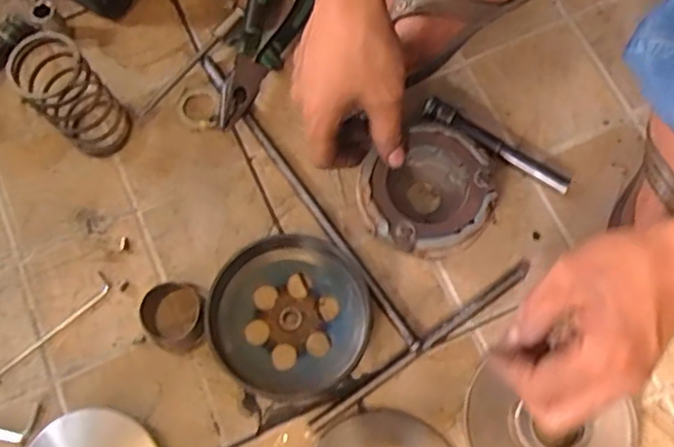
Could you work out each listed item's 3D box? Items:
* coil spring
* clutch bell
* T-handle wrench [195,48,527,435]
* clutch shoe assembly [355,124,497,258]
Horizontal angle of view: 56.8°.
[{"bbox_3d":[-0.202,-0.095,0.480,0.055,0.100,0.051,39,79,12],"label":"coil spring"},{"bbox_3d":[-0.034,0.069,0.460,0.112,0.032,0.114,-1,74,2],"label":"clutch bell"},{"bbox_3d":[-0.025,-0.024,0.497,0.193,0.014,0.305,-36,76,-8],"label":"T-handle wrench"},{"bbox_3d":[0.068,-0.022,0.482,0.098,0.038,0.095,-1,74,2],"label":"clutch shoe assembly"}]

